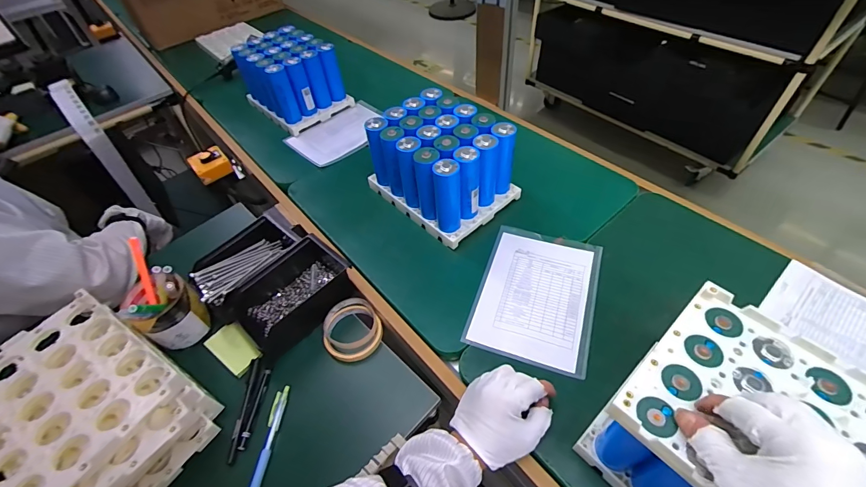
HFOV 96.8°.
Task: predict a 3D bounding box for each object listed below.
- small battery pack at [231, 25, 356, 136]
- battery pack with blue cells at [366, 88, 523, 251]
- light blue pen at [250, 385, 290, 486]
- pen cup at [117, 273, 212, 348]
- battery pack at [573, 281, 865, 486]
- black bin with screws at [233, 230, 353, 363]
[{"bbox_3d":[-0.330,-0.382,0.909,0.212,0.155,0.166,35,61,29],"label":"small battery pack"},{"bbox_3d":[0.014,-0.137,0.671,0.169,0.149,0.224,-38,57,-24],"label":"battery pack with blue cells"},{"bbox_3d":[-0.215,0.258,0.503,0.014,0.012,0.141,-2,50,4],"label":"light blue pen"},{"bbox_3d":[-0.405,0.092,0.578,0.096,0.125,0.088,26,57,24],"label":"pen cup"},{"bbox_3d":[0.293,0.199,0.352,0.190,0.150,0.231,-37,58,-22],"label":"battery pack"},{"bbox_3d":[-0.221,0.081,0.612,0.119,0.063,0.173,33,60,28],"label":"black bin with screws"}]

